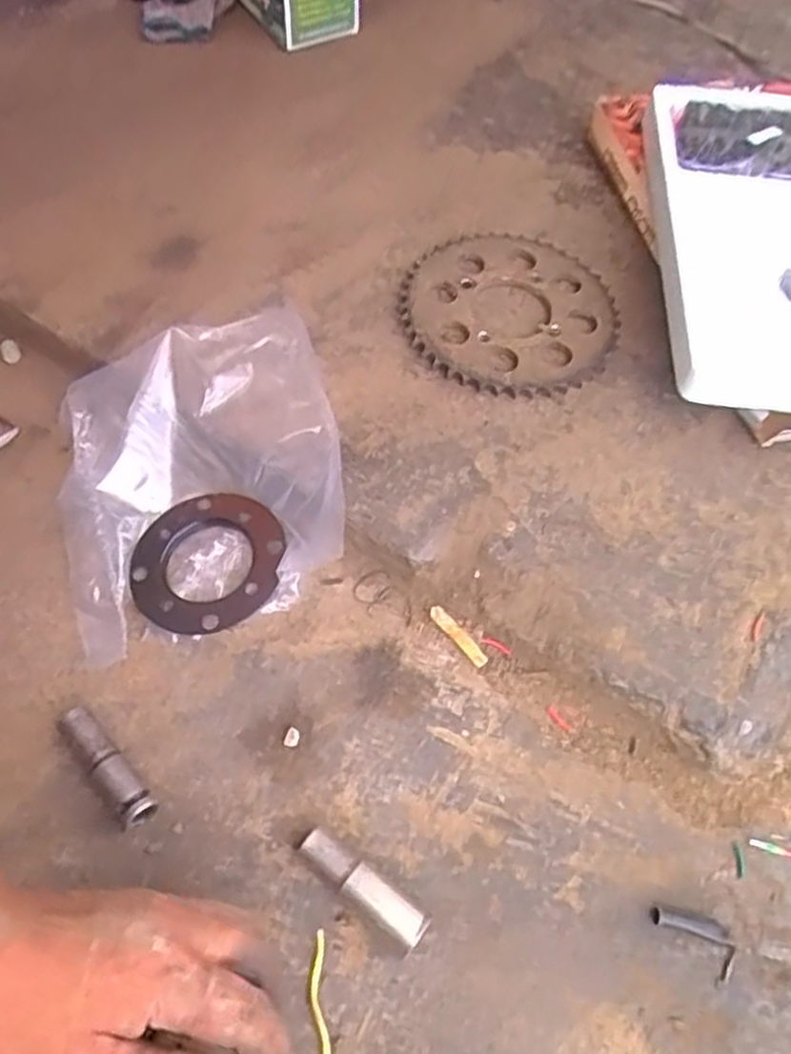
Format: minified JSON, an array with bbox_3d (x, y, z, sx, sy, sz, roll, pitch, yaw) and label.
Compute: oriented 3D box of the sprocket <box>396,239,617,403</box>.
[{"bbox_3d":[0.088,-0.167,0.582,0.160,0.015,0.164,24,60,11],"label":"sprocket"}]

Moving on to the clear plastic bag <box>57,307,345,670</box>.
[{"bbox_3d":[-0.134,-0.038,0.508,0.180,0.067,0.196,-14,60,-11],"label":"clear plastic bag"}]

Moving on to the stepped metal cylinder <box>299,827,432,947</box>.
[{"bbox_3d":[-0.018,0.193,0.409,0.077,0.023,0.018,34,63,16],"label":"stepped metal cylinder"}]

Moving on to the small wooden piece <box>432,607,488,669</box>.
[{"bbox_3d":[0.040,0.069,0.483,0.009,0.006,0.047,-36,67,-22],"label":"small wooden piece"}]

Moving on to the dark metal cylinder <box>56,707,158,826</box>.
[{"bbox_3d":[-0.164,0.136,0.434,0.018,0.021,0.078,-38,68,-23],"label":"dark metal cylinder"}]

